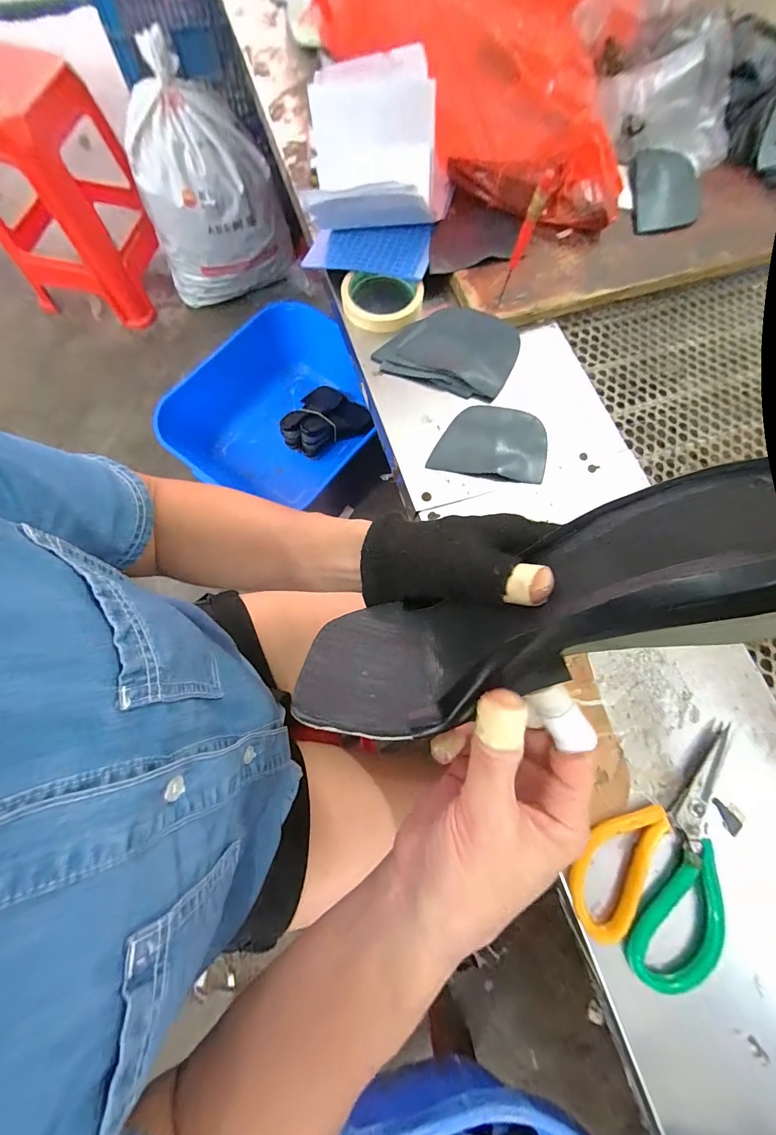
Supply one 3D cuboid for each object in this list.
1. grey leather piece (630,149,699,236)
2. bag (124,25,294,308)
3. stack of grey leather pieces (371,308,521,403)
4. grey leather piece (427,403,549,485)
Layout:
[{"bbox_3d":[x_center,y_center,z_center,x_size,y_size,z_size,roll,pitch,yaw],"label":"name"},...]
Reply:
[{"bbox_3d":[0.353,-0.478,0.483,0.081,0.018,0.132,6,74,1],"label":"grey leather piece"},{"bbox_3d":[-0.544,-1.098,1.174,0.410,0.498,0.213,-23,76,-7],"label":"bag"},{"bbox_3d":[0.067,-0.245,0.425,0.144,0.021,0.097,18,74,4],"label":"stack of grey leather pieces"},{"bbox_3d":[0.107,-0.134,0.399,0.116,0.015,0.080,8,74,1],"label":"grey leather piece"}]

